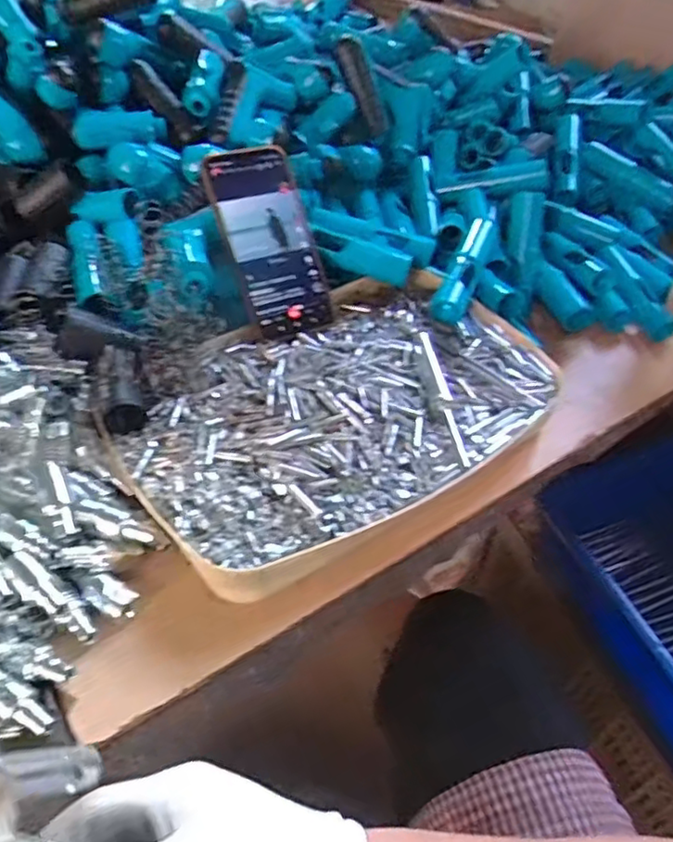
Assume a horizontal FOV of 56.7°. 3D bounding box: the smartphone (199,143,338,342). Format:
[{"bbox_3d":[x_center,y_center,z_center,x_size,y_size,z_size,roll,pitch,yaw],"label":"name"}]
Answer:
[{"bbox_3d":[-0.057,-0.156,0.544,0.077,0.016,0.162,-20,92,-20],"label":"smartphone"}]

